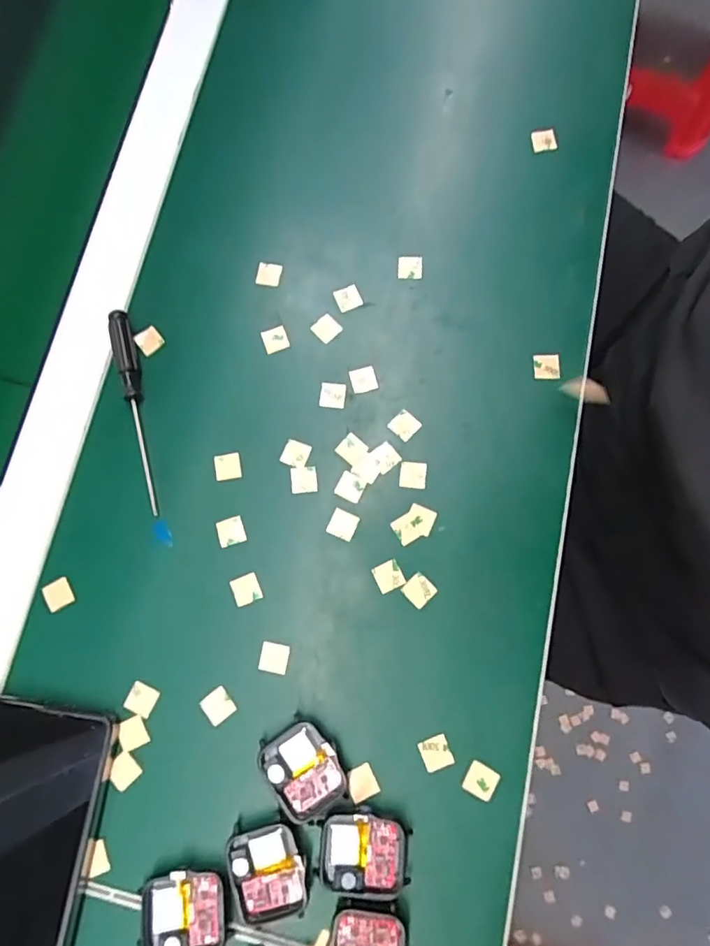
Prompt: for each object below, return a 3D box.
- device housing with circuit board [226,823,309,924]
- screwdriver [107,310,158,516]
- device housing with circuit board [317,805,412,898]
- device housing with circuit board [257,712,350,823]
[{"bbox_3d":[-0.045,0.205,0.274,0.037,0.007,0.041,-15,77,0],"label":"device housing with circuit board"},{"bbox_3d":[-0.138,-0.040,0.330,0.011,0.015,0.129,-13,77,1],"label":"screwdriver"},{"bbox_3d":[0.005,0.196,0.274,0.045,0.005,0.038,2,77,4],"label":"device housing with circuit board"},{"bbox_3d":[-0.028,0.158,0.284,0.037,0.010,0.045,-33,77,-4],"label":"device housing with circuit board"}]

